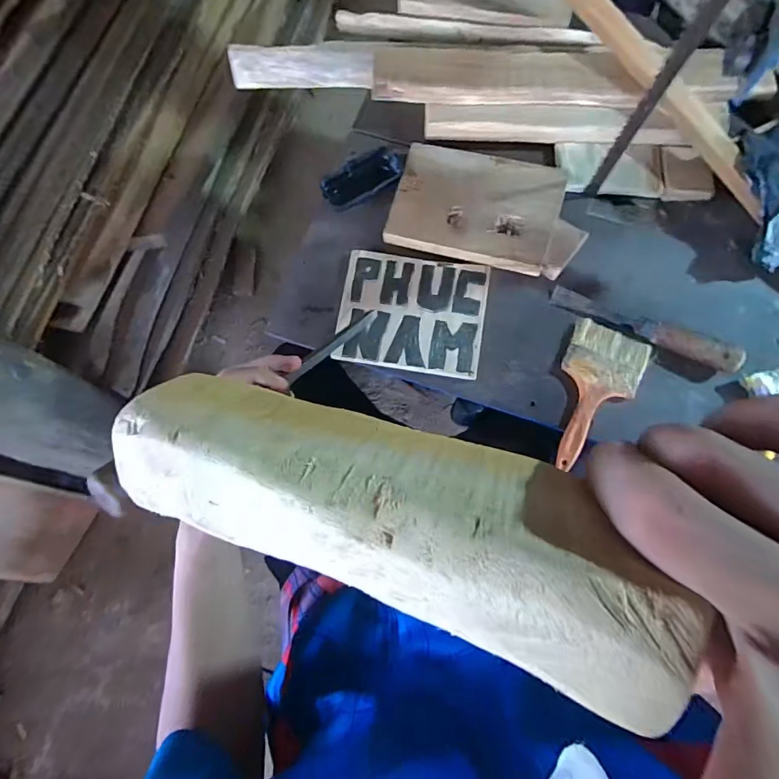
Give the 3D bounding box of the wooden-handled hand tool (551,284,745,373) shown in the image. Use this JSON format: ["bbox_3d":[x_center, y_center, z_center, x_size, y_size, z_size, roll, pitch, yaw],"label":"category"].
[{"bbox_3d":[0.310,-0.078,0.544,0.223,0.029,0.028,26,78,7],"label":"wooden-handled hand tool"}]

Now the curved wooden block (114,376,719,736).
[{"bbox_3d":[-0.004,0.033,0.135,0.166,0.029,0.054,18,77,17],"label":"curved wooden block"}]

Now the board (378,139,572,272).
[{"bbox_3d":[0.111,-0.238,0.583,0.206,0.026,0.145,14,77,4],"label":"board"}]

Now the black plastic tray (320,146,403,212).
[{"bbox_3d":[-0.037,-0.284,0.603,0.110,0.009,0.060,-29,78,-6],"label":"black plastic tray"}]

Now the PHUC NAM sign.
[{"bbox_3d":[0.029,-0.096,0.565,0.178,0.009,0.145,9,77,3],"label":"PHUC NAM sign"}]

